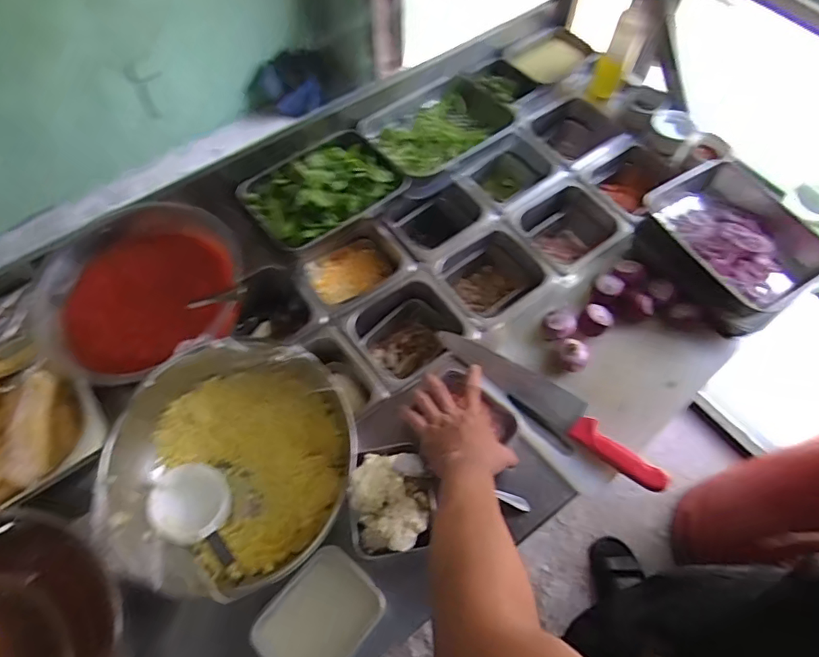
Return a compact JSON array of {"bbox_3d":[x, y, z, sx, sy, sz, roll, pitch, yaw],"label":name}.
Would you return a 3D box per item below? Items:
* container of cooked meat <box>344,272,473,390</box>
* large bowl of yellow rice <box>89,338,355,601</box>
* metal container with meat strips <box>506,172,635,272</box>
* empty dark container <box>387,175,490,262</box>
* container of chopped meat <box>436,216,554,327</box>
[{"bbox_3d":[-0.004,0.014,0.866,0.172,0.090,0.156,-36,69,-16],"label":"container of cooked meat"},{"bbox_3d":[-0.218,0.176,0.674,0.271,0.118,0.290,0,64,0],"label":"large bowl of yellow rice"},{"bbox_3d":[0.283,-0.167,0.973,0.180,0.110,0.168,-35,69,-15],"label":"metal container with meat strips"},{"bbox_3d":[0.051,-0.188,0.976,0.177,0.104,0.117,-36,69,-16],"label":"empty dark container"},{"bbox_3d":[0.137,-0.079,0.918,0.172,0.090,0.163,-34,69,-15],"label":"container of chopped meat"}]

